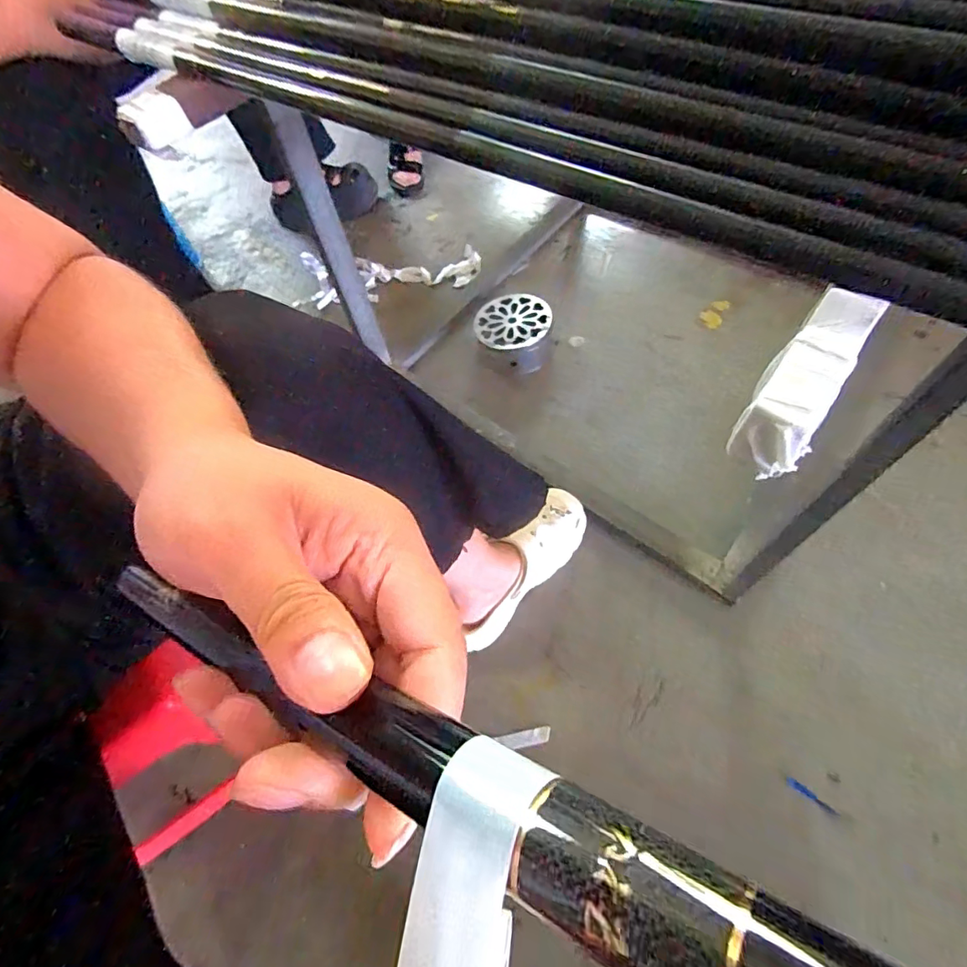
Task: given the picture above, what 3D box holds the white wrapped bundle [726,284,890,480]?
[{"bbox_3d":[0.134,-0.045,0.211,0.027,0.026,0.087,30,68,21],"label":"white wrapped bundle"}]

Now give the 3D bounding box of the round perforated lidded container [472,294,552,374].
[{"bbox_3d":[0.050,-0.265,0.898,0.132,0.064,0.130,8,62,9],"label":"round perforated lidded container"}]

